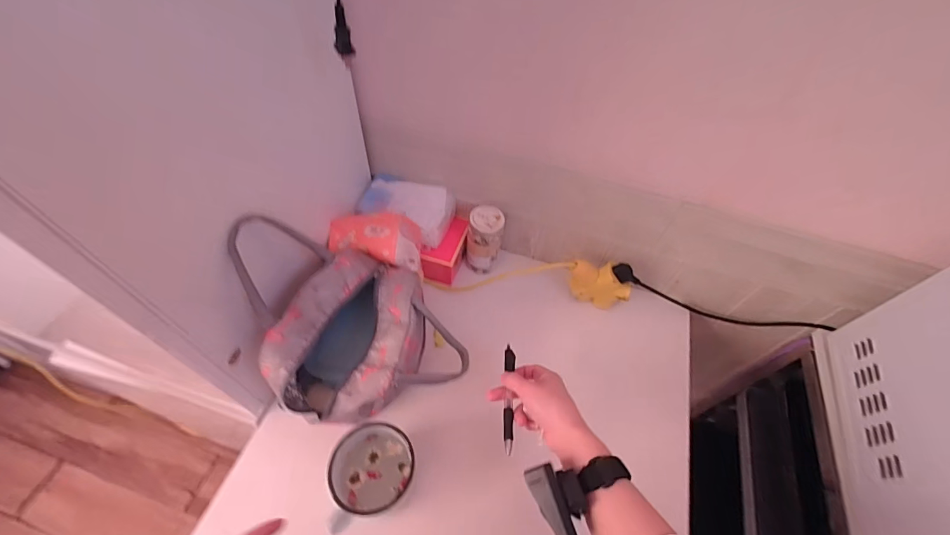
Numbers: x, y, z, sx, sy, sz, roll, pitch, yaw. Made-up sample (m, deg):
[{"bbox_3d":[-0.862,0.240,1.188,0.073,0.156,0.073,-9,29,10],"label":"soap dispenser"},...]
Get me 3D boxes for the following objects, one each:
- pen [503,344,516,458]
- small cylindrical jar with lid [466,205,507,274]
[{"bbox_3d":[0.045,0.161,0.515,0.015,0.009,0.142,6,45,0],"label":"pen"},{"bbox_3d":[0.016,-0.045,0.704,0.057,0.119,0.052,2,55,-3],"label":"small cylindrical jar with lid"}]

